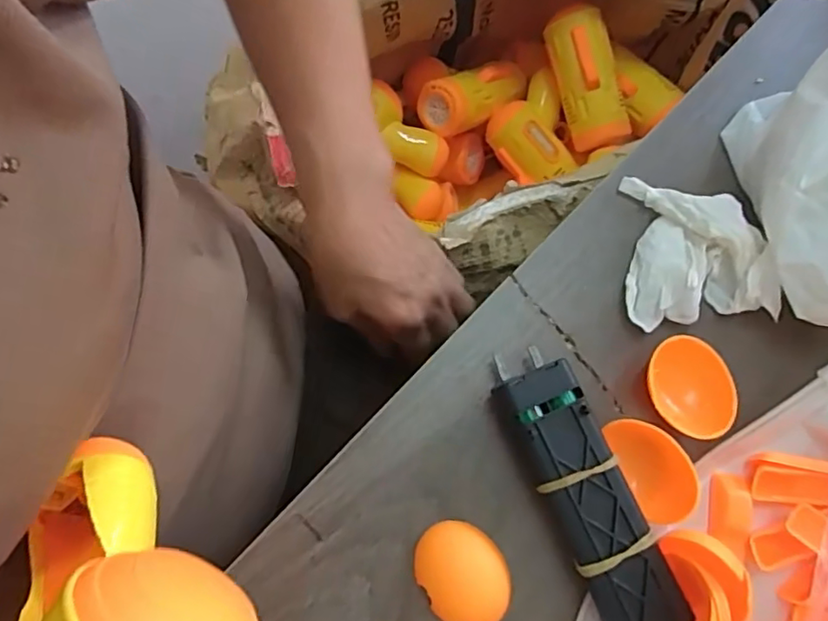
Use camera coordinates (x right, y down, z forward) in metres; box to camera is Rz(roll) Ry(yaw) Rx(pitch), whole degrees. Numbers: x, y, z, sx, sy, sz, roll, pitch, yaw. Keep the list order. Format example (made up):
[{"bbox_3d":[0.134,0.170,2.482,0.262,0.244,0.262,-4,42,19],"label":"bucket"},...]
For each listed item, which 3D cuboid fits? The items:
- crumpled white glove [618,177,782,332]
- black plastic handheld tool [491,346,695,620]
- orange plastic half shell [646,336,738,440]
[{"bbox_3d":[0.131,-0.026,0.270,0.064,0.021,0.068,5,74,1],"label":"crumpled white glove"},{"bbox_3d":[0.068,0.074,0.240,0.031,0.023,0.115,-24,76,-7],"label":"black plastic handheld tool"},{"bbox_3d":[0.119,0.034,0.256,0.033,0.015,0.041,-16,75,-5],"label":"orange plastic half shell"}]

